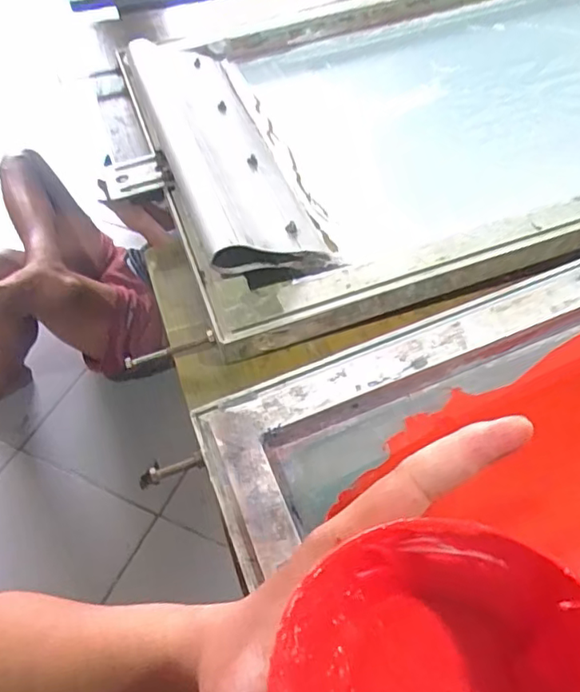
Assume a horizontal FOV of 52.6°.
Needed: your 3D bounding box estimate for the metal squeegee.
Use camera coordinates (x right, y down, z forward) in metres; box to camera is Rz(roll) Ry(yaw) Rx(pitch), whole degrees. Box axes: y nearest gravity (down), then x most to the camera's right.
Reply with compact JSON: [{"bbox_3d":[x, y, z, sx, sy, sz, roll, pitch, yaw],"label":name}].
[{"bbox_3d":[-0.065,-0.198,0.544,0.121,0.046,0.352,-15,53,-11],"label":"metal squeegee"}]

